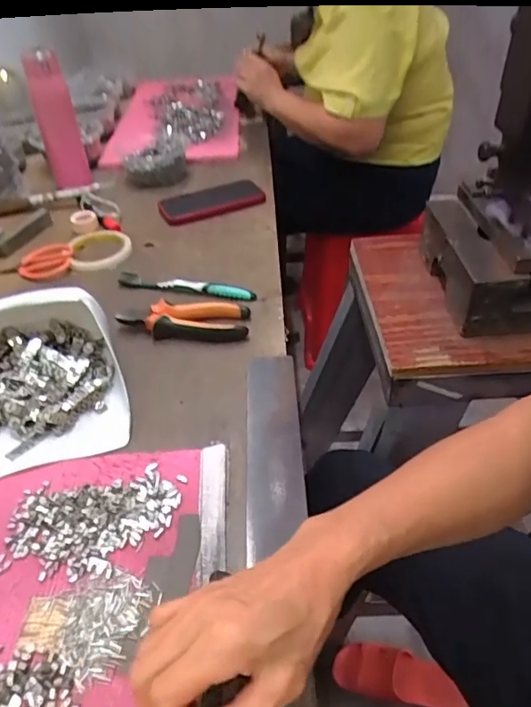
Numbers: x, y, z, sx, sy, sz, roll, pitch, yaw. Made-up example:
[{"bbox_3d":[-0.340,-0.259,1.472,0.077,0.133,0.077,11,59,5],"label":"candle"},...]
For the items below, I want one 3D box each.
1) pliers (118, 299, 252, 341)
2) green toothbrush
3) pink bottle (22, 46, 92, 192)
[{"bbox_3d":[-0.094,-0.040,0.596,0.148,0.023,0.054,1,41,6],"label":"pliers"},{"bbox_3d":[-0.102,-0.086,0.657,0.184,0.019,0.011,8,43,14],"label":"green toothbrush"},{"bbox_3d":[-0.347,-0.387,0.860,0.061,0.203,0.052,-20,44,-17],"label":"pink bottle"}]

